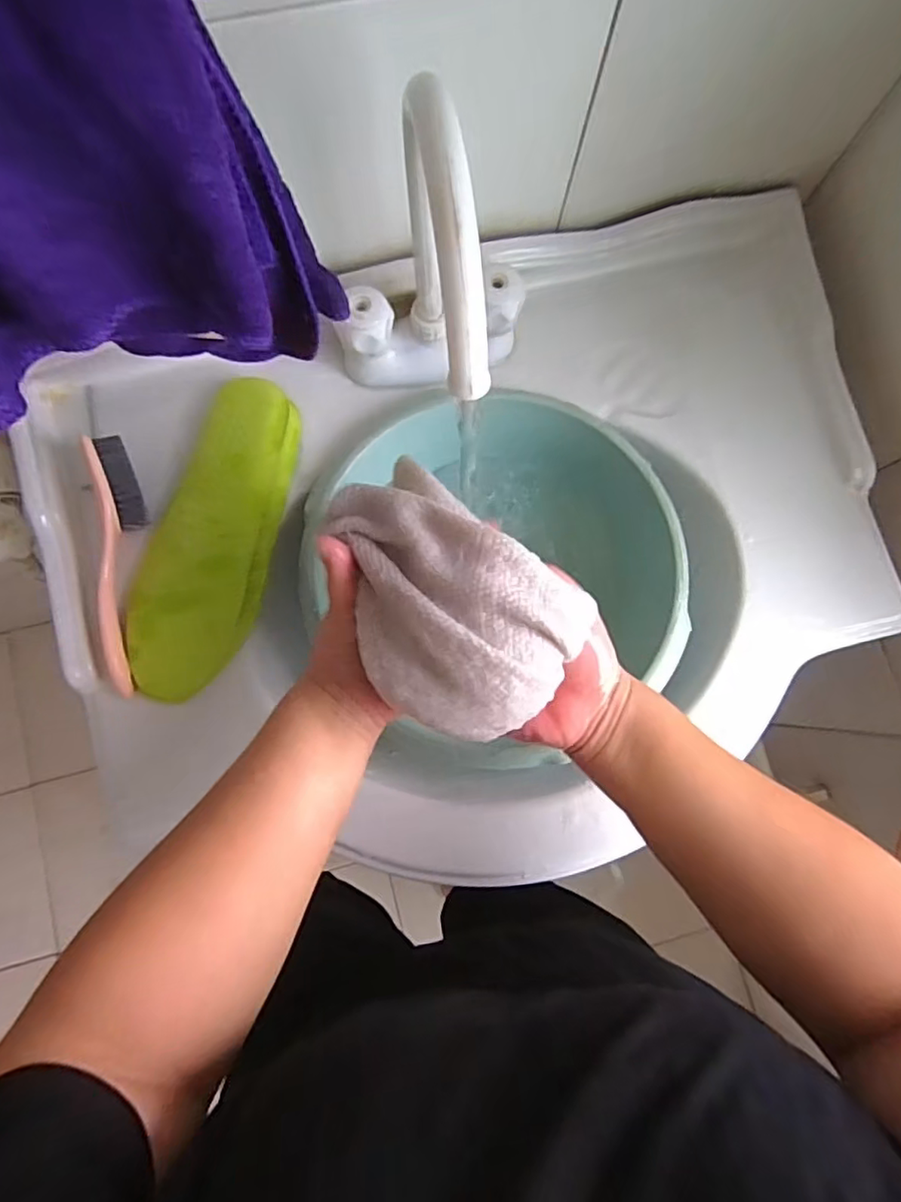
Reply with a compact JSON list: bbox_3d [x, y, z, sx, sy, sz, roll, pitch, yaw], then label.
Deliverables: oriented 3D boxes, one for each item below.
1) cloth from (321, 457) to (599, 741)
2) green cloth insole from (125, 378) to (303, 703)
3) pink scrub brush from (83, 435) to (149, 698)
[{"bbox_3d":[-0.009,0.000,0.310,0.150,0.046,0.098,39,80,2],"label":"cloth"},{"bbox_3d":[-0.178,-0.050,0.453,0.087,0.025,0.245,16,80,-2],"label":"green cloth insole"},{"bbox_3d":[-0.243,-0.027,0.439,0.029,0.033,0.187,-4,82,-5],"label":"pink scrub brush"}]

